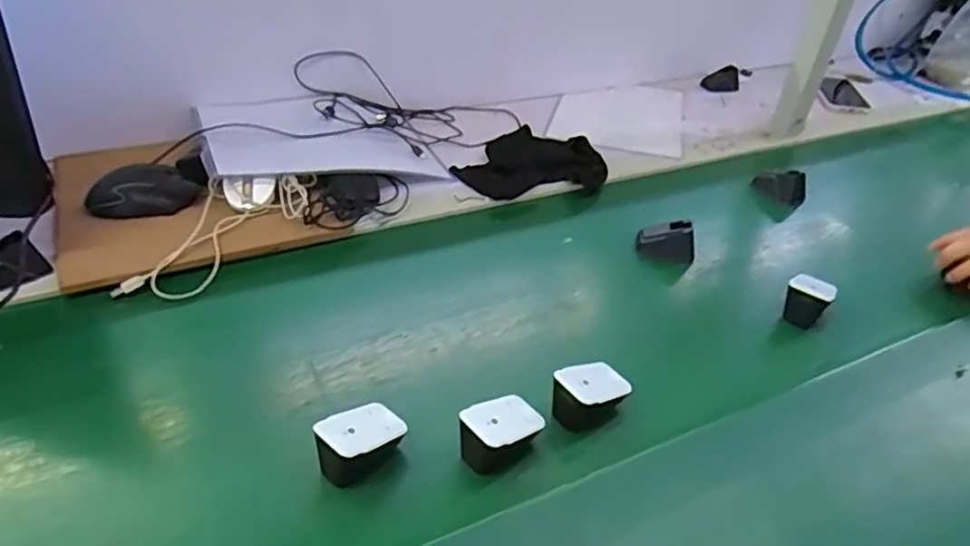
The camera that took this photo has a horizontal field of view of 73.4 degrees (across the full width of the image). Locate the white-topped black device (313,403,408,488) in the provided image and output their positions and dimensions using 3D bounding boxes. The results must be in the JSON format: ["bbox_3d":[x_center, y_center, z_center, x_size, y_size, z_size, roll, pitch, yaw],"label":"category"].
[{"bbox_3d":[-0.097,0.134,0.507,0.070,0.046,0.046,-26,47,-32],"label":"white-topped black device"}]

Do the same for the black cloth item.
[{"bbox_3d":[0.063,-0.150,0.896,0.205,0.047,0.123,-12,41,-18],"label":"black cloth item"}]

